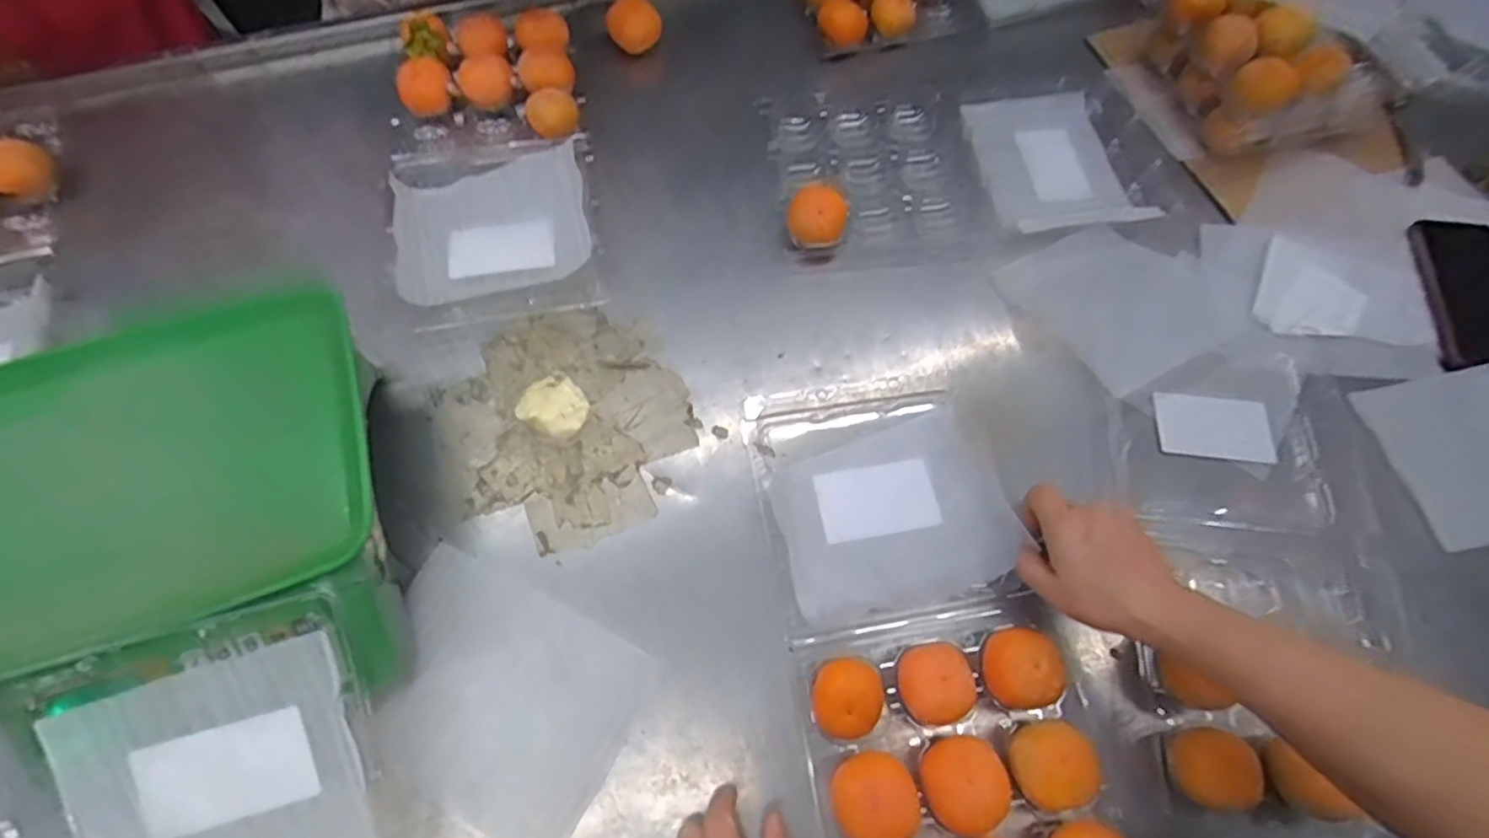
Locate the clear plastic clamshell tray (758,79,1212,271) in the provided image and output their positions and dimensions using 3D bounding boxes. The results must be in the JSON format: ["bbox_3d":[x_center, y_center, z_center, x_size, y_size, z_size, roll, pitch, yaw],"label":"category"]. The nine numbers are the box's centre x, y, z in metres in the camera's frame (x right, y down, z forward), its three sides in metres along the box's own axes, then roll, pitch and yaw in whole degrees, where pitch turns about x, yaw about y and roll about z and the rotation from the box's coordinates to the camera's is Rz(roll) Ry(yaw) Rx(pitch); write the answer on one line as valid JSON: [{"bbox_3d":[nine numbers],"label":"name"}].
[{"bbox_3d":[0.243,-0.264,0.677,0.423,0.030,0.207,-5,66,-3],"label":"clear plastic clamshell tray"}]

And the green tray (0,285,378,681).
[{"bbox_3d":[-0.409,0.030,0.438,0.297,0.027,0.238,-17,68,-8],"label":"green tray"}]

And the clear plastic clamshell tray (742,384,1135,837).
[{"bbox_3d":[0.134,0.158,0.497,0.205,0.058,0.391,-10,61,-5],"label":"clear plastic clamshell tray"}]

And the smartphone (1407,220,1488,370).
[{"bbox_3d":[0.722,-0.127,0.645,0.081,0.016,0.167,3,73,11],"label":"smartphone"}]

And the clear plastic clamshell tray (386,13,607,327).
[{"bbox_3d":[-0.258,-0.266,0.661,0.195,0.040,0.389,-9,67,-5],"label":"clear plastic clamshell tray"}]

